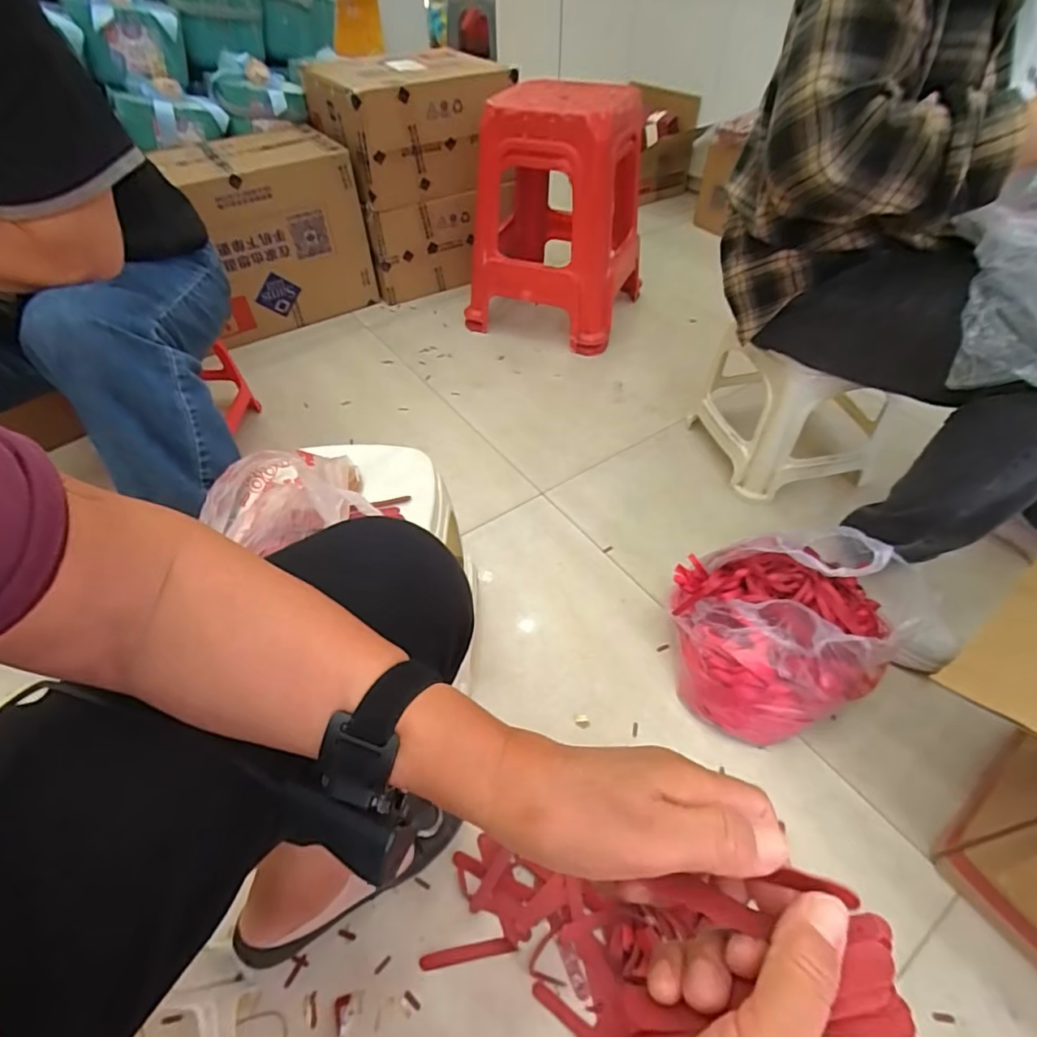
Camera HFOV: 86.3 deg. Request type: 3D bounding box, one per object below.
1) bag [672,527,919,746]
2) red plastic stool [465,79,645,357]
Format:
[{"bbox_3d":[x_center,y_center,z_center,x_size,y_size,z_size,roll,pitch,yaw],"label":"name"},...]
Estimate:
[{"bbox_3d":[0.341,0.155,0.728,0.240,0.221,0.197,3,49,4],"label":"bag"},{"bbox_3d":[0.097,-0.724,1.336,0.341,0.496,0.341,21,52,18],"label":"red plastic stool"}]

